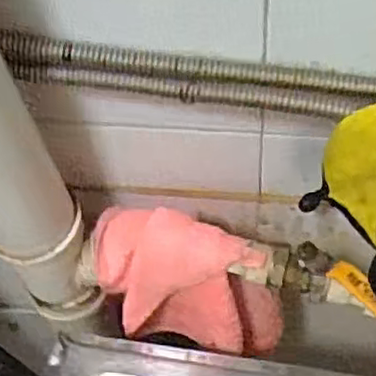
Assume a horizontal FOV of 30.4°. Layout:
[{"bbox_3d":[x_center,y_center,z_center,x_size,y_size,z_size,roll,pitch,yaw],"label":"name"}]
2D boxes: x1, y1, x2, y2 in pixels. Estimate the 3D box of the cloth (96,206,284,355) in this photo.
[{"bbox_3d":[0.005,0.096,0.622,0.152,0.193,0.070,9,59,10],"label":"cloth"}]

